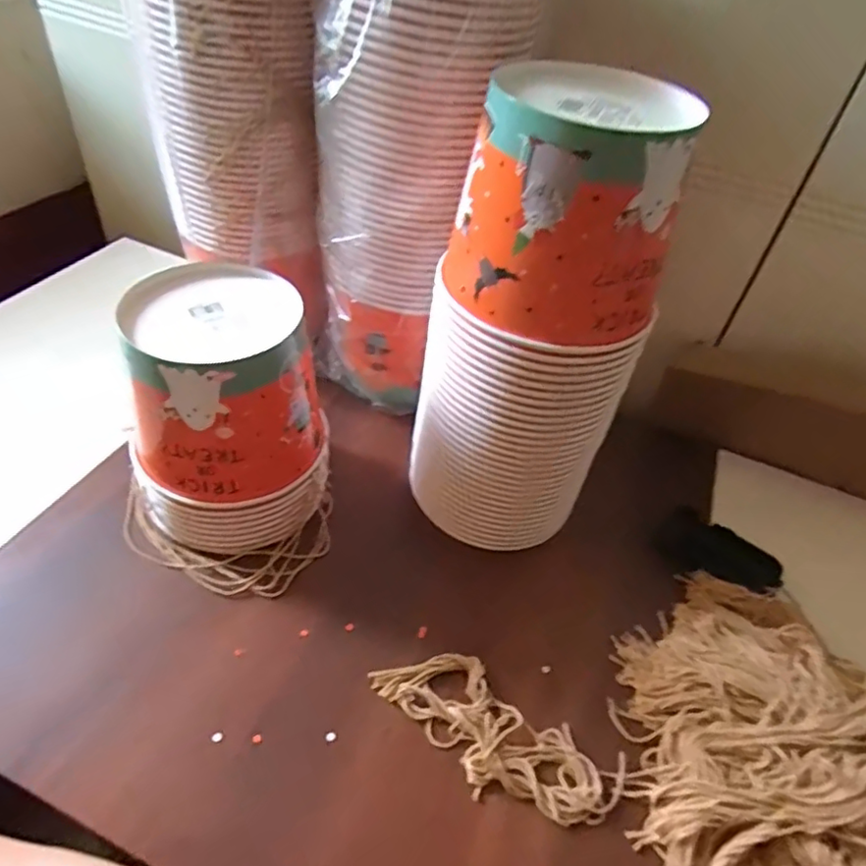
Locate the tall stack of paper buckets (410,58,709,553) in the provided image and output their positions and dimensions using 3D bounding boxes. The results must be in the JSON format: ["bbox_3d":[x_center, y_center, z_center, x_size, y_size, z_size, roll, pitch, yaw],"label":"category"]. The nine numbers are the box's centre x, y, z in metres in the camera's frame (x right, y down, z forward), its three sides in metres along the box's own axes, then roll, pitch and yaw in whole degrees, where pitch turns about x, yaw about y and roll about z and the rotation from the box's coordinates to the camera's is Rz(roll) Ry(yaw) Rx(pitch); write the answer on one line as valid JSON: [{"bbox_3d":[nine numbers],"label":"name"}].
[{"bbox_3d":[0.073,-0.066,0.476,0.153,0.356,0.134,24,47,16],"label":"tall stack of paper buckets"}]

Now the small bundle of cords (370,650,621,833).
[{"bbox_3d":[0.044,0.213,0.438,0.181,0.020,0.072,28,48,19],"label":"small bundle of cords"}]

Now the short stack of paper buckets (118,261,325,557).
[{"bbox_3d":[-0.171,-0.014,0.504,0.146,0.191,0.142,-7,46,-15],"label":"short stack of paper buckets"}]

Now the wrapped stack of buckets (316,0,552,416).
[{"bbox_3d":[-0.025,-0.229,0.558,0.142,0.429,0.149,-30,56,-32],"label":"wrapped stack of buckets"}]

